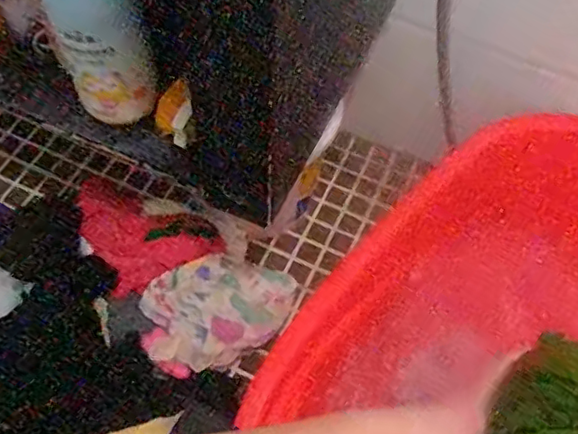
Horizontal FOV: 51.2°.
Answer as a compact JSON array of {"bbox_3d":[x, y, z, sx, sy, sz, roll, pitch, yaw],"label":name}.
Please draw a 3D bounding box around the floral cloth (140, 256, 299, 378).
[{"bbox_3d":[-0.112,0.132,0.903,0.223,0.079,0.157,-29,65,-18],"label":"floral cloth"}]

